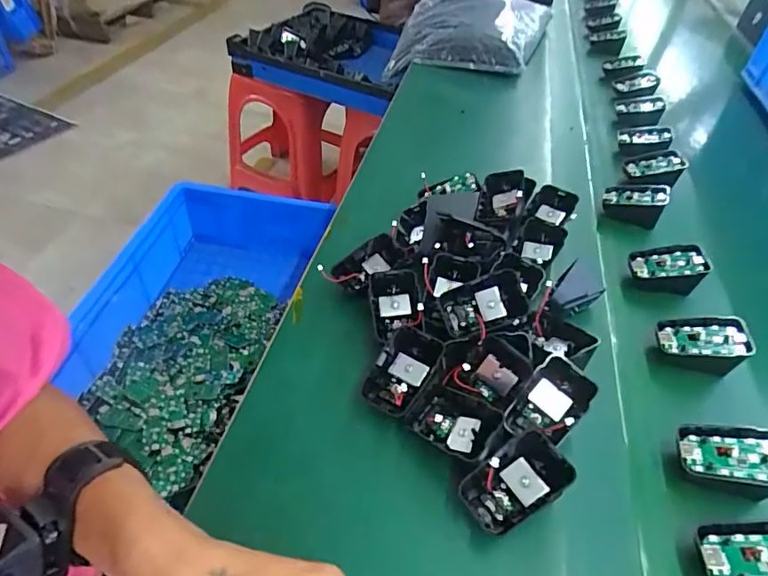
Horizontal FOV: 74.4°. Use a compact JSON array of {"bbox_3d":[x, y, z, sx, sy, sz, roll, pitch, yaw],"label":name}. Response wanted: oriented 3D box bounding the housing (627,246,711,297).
[{"bbox_3d":[0.291,-0.020,0.523,0.071,0.040,0.041,10,44,5],"label":"housing"}]

